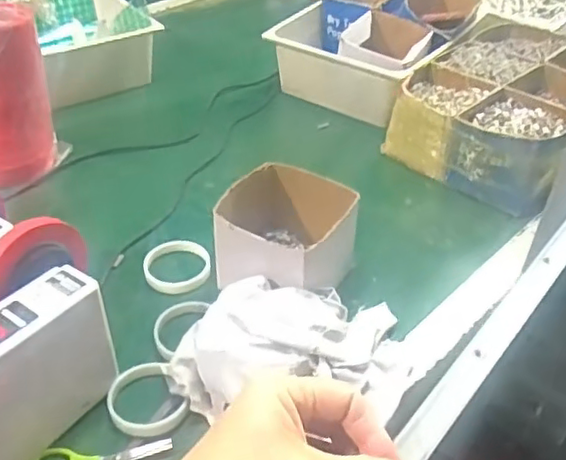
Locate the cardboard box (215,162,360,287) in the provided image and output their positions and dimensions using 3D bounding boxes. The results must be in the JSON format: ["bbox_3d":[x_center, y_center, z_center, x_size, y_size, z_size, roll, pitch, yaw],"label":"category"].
[{"bbox_3d":[0.000,0.008,0.762,0.144,0.097,0.148,26,46,26],"label":"cardboard box"}]

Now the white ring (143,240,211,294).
[{"bbox_3d":[-0.136,0.046,0.818,0.085,0.021,0.081,1,40,-1],"label":"white ring"}]

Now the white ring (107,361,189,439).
[{"bbox_3d":[-0.140,0.176,0.644,0.071,0.018,0.078,1,40,-1],"label":"white ring"}]

